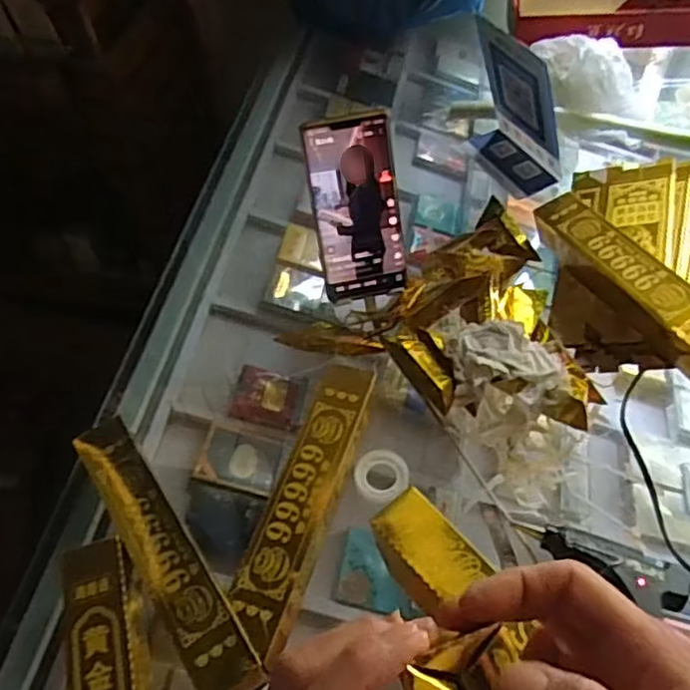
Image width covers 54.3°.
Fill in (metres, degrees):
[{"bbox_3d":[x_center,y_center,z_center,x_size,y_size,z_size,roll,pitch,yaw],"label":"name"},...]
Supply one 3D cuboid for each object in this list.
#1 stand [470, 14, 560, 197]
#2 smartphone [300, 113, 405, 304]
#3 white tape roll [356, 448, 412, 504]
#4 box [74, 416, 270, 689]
[{"bbox_3d":[0.183,-0.248,0.709,0.058,0.168,0.115,-25,56,-14],"label":"stand"},{"bbox_3d":[0.010,-0.114,0.570,0.072,0.154,0.007,-10,22,-3],"label":"smartphone"},{"bbox_3d":[0.030,0.104,0.535,0.043,0.010,0.044,-2,53,3],"label":"white tape roll"},{"bbox_3d":[-0.129,0.139,0.467,0.043,0.030,0.230,-31,57,-18],"label":"box"}]

